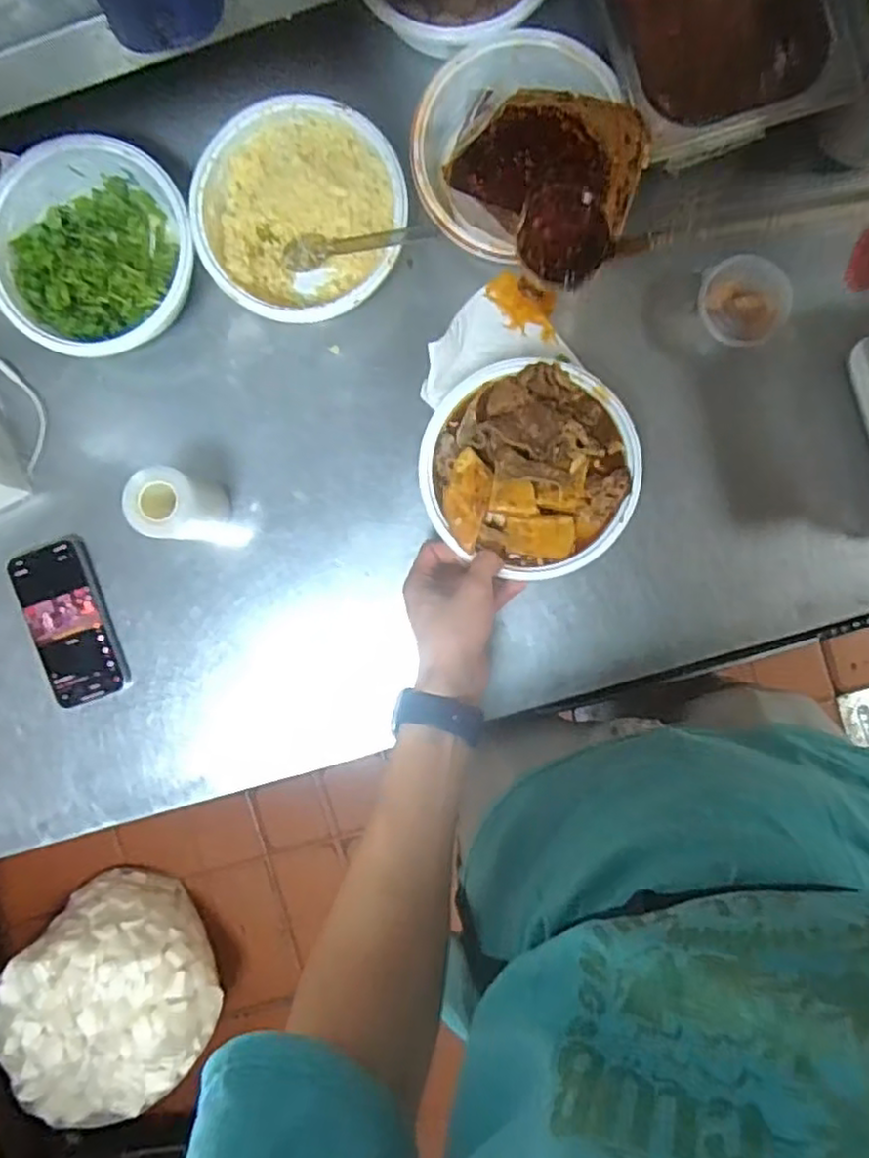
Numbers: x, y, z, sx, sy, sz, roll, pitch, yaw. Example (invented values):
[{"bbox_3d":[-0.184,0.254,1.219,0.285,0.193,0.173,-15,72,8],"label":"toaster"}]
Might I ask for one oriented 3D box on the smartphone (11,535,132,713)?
[{"bbox_3d":[-0.327,0.040,0.618,0.070,0.013,0.145,-18,92,5],"label":"smartphone"}]

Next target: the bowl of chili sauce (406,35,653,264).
[{"bbox_3d":[0.072,-0.342,0.552,0.170,0.058,0.165,0,93,4],"label":"bowl of chili sauce"}]

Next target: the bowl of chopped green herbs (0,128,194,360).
[{"bbox_3d":[-0.283,-0.276,0.570,0.162,0.055,0.164,0,93,4],"label":"bowl of chopped green herbs"}]

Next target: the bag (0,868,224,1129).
[{"bbox_3d":[-0.612,0.797,1.337,0.375,0.256,0.347,35,95,1],"label":"bag"}]

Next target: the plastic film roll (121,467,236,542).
[{"bbox_3d":[-0.205,-0.060,0.568,0.058,0.091,0.054,0,93,4],"label":"plastic film roll"}]

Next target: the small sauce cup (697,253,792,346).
[{"bbox_3d":[0.250,-0.225,0.560,0.072,0.038,0.064,26,95,2],"label":"small sauce cup"}]

